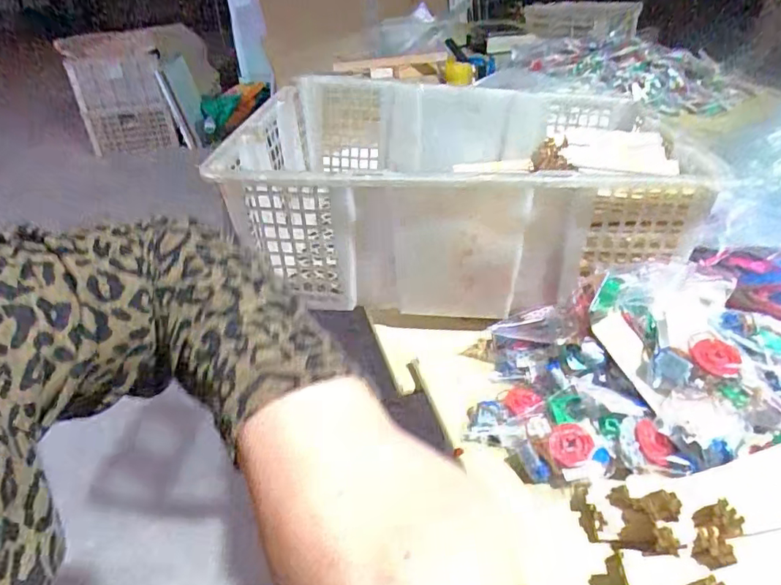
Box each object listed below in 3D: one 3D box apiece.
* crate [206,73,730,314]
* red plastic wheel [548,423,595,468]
[{"bbox_3d":[0.082,-0.141,0.674,0.467,0.162,0.409,2,35,8],"label":"crate"},{"bbox_3d":[0.136,0.115,0.412,0.032,0.008,0.032,-1,62,1],"label":"red plastic wheel"}]

